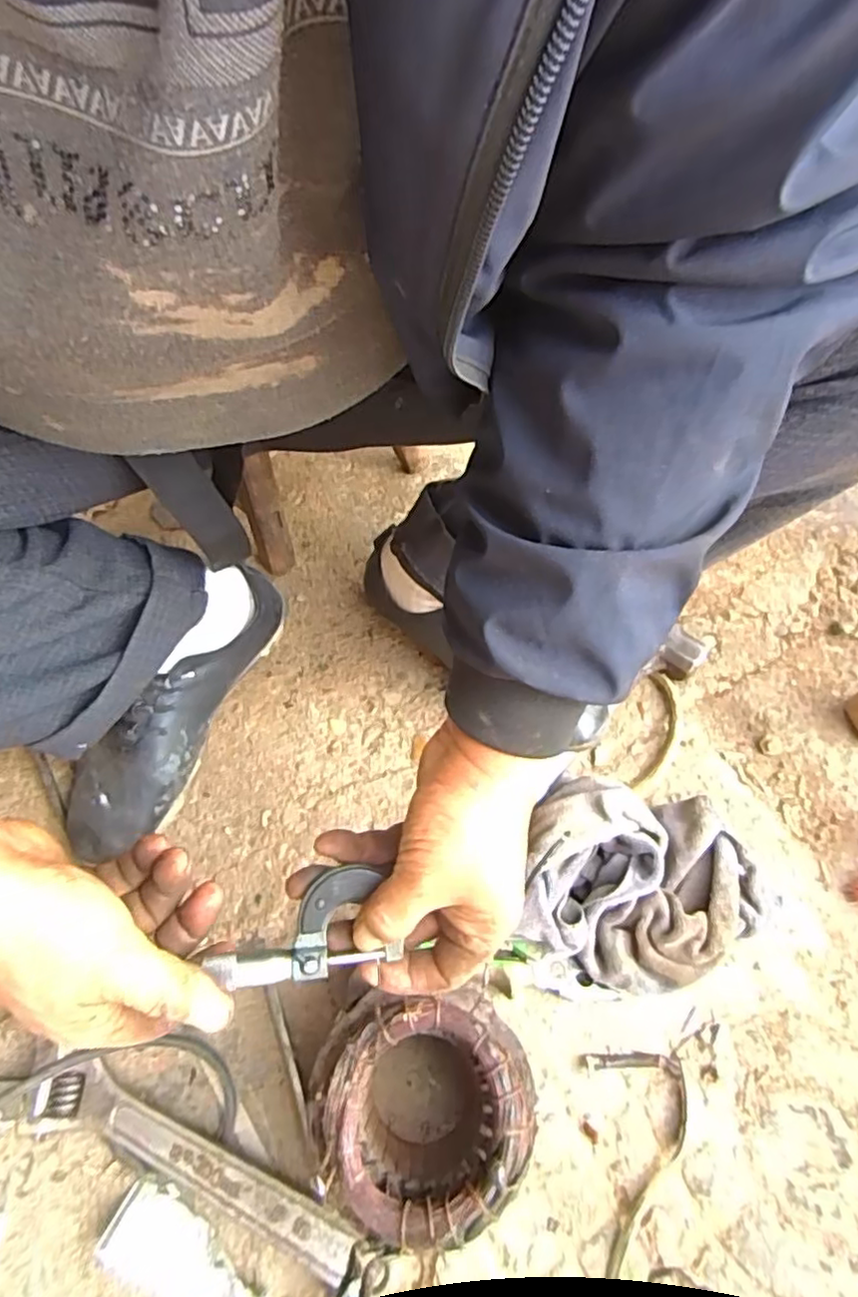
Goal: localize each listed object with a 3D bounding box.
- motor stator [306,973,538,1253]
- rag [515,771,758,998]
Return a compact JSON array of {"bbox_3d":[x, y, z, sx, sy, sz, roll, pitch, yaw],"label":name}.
[{"bbox_3d":[-0.007,0.269,0.381,0.111,0.135,0.107,2,59,-3],"label":"motor stator"},{"bbox_3d":[0.159,0.174,0.482,0.198,0.070,0.146,4,59,-1],"label":"rag"}]

